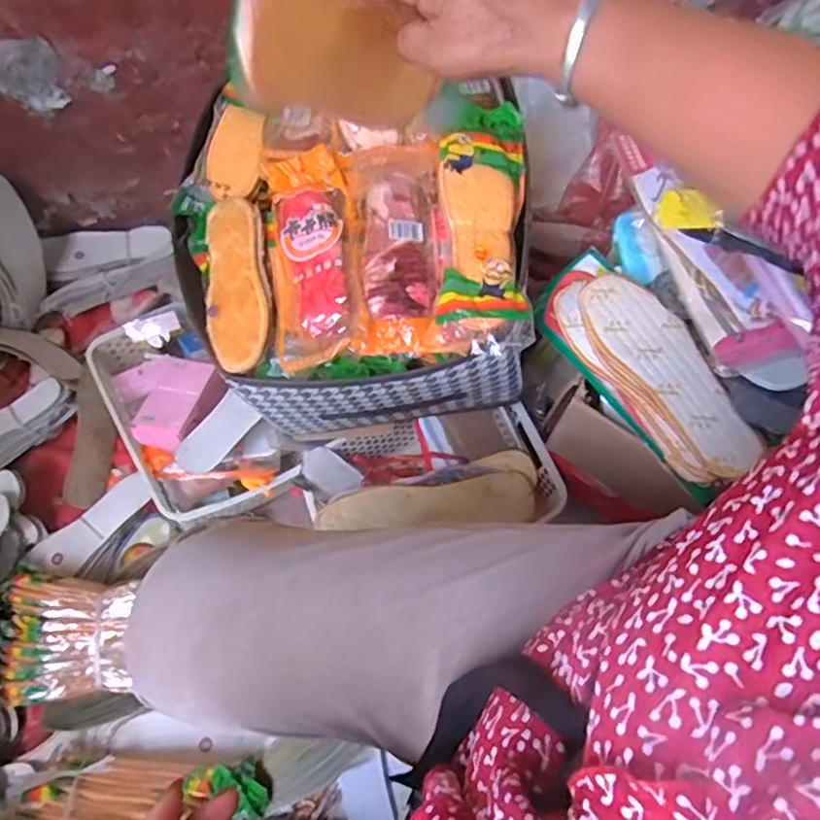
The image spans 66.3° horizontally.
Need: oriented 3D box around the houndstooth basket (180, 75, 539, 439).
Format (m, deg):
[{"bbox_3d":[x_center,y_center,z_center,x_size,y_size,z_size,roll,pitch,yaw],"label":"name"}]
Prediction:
[{"bbox_3d":[-0.064,-0.150,0.673,0.343,0.186,0.309,-2,66,1],"label":"houndstooth basket"}]

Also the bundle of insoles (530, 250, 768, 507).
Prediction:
[{"bbox_3d":[0.220,-0.045,0.598,0.083,0.063,0.264,-26,68,-9],"label":"bundle of insoles"}]

